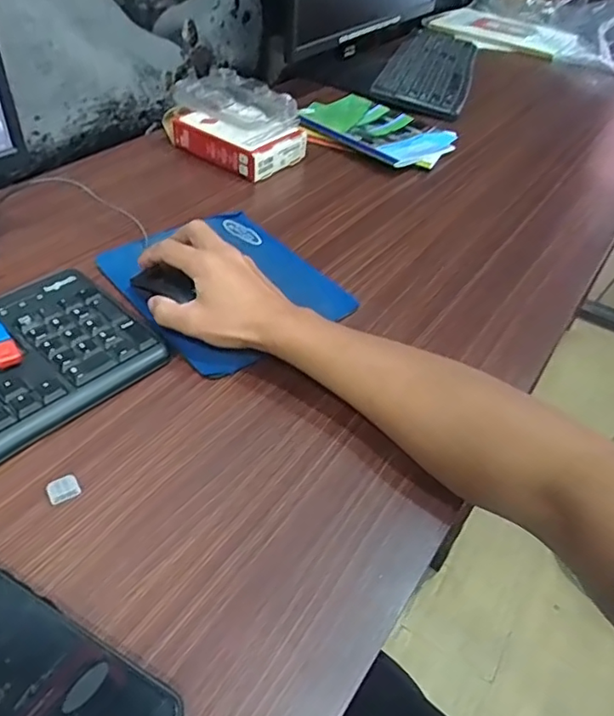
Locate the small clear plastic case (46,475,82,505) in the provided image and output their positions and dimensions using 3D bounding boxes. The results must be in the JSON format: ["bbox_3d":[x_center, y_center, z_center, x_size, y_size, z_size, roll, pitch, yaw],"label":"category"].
[{"bbox_3d":[-0.162,0.086,0.374,0.019,0.004,0.015,-22,51,-28],"label":"small clear plastic case"}]

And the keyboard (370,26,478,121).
[{"bbox_3d":[0.240,-0.563,1.074,0.150,0.022,0.483,16,45,8],"label":"keyboard"}]

